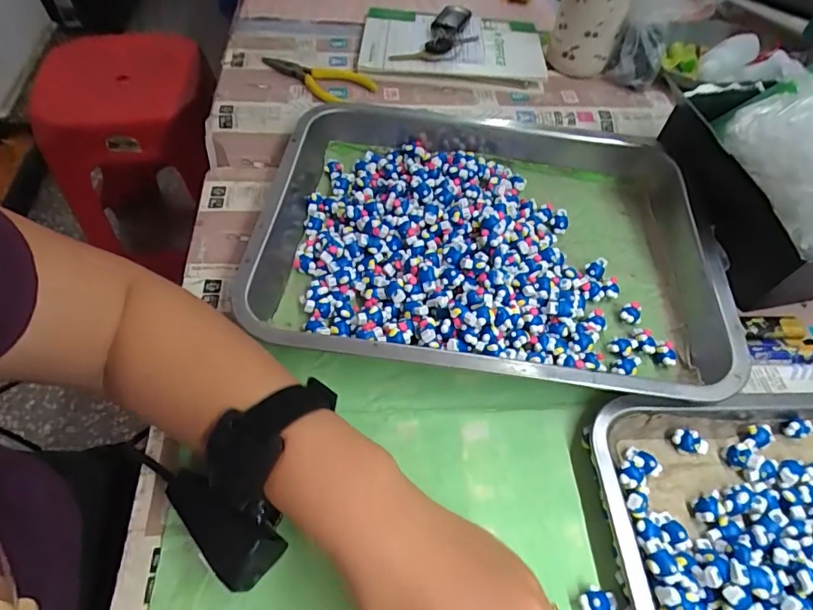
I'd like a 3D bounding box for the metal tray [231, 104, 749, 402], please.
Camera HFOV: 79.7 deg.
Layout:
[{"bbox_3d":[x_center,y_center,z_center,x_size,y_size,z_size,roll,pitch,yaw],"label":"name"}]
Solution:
[{"bbox_3d":[0.061,-0.064,0.399,0.361,0.042,0.282,8,56,1],"label":"metal tray"}]

